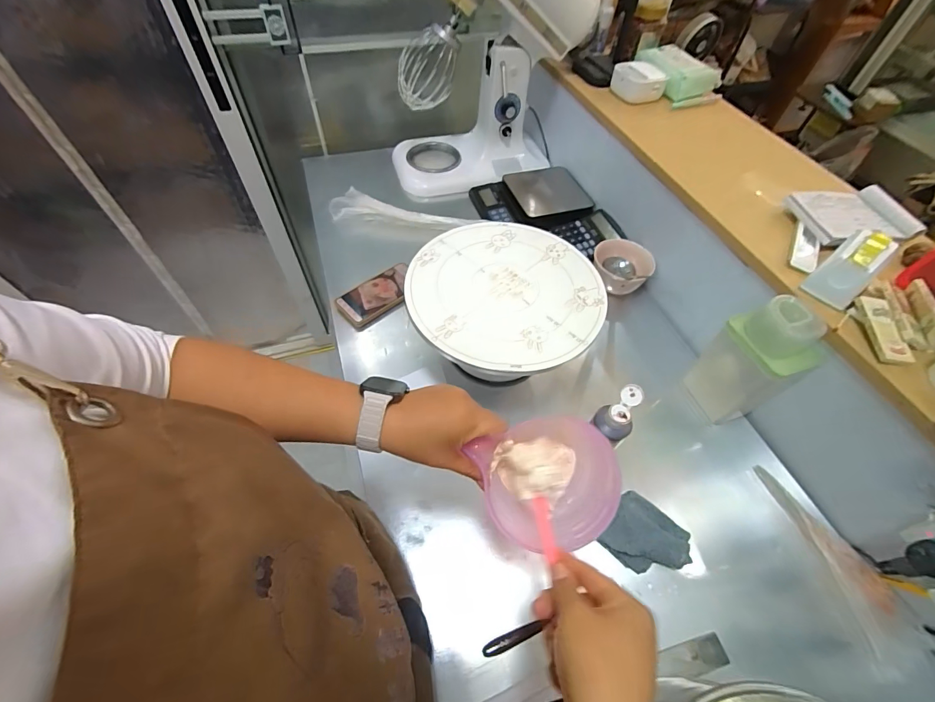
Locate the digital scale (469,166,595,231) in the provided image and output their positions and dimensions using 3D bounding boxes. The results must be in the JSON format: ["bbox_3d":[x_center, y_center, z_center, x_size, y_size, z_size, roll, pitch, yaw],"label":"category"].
[{"bbox_3d":[0.149,-0.348,0.916,0.239,0.043,0.186,-15,57,-13],"label":"digital scale"}]

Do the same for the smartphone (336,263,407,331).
[{"bbox_3d":[-0.165,-0.105,0.742,0.149,0.013,0.090,-33,65,-21],"label":"smartphone"}]

